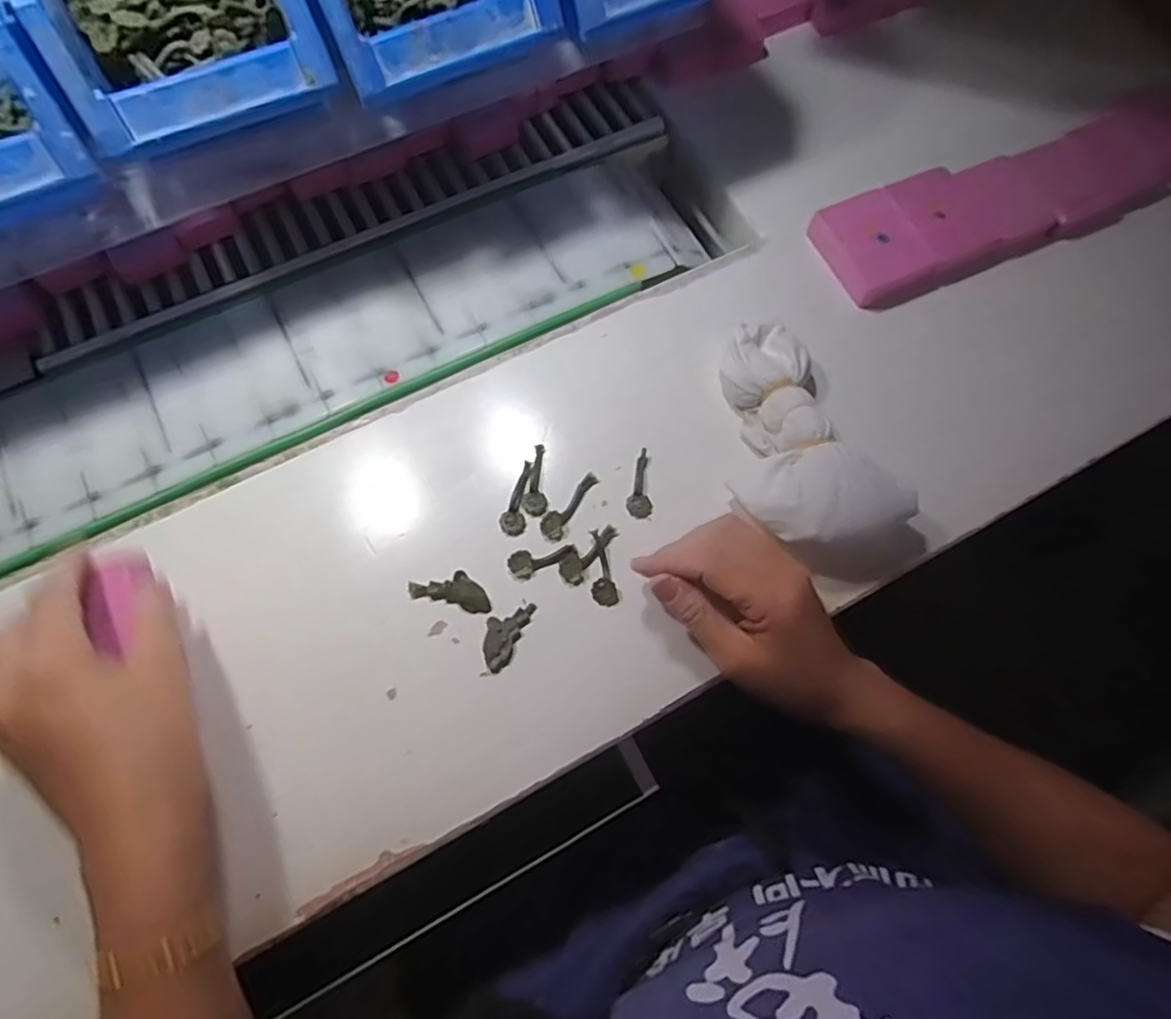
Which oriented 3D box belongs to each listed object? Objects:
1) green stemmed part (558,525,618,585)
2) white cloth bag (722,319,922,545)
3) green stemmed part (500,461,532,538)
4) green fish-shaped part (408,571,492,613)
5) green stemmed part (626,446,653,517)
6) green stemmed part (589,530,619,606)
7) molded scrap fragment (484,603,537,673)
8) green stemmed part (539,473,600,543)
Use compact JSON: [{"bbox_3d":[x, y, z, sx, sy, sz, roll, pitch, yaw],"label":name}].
[{"bbox_3d":[0.002,0.026,0.392,0.018,0.005,0.045,42,75,11],"label":"green stemmed part"},{"bbox_3d":[0.128,-0.052,0.399,0.094,0.042,0.160,-17,73,-8],"label":"white cloth bag"},{"bbox_3d":[-0.044,-0.007,0.403,0.016,0.007,0.048,5,71,0],"label":"green stemmed part"},{"bbox_3d":[-0.081,0.048,0.383,0.049,0.004,0.022,12,71,2],"label":"green fish-shaped part"},{"bbox_3d":[0.036,-0.017,0.410,0.016,0.005,0.046,3,71,-1],"label":"green stemmed part"},{"bbox_3d":[0.008,0.036,0.388,0.015,0.007,0.046,-16,72,-7],"label":"green stemmed part"},{"bbox_3d":[-0.049,0.073,0.375,0.022,0.009,0.044,25,72,6],"label":"molded scrap fragment"},{"bbox_3d":[-0.011,-0.004,0.406,0.017,0.005,0.051,32,73,9],"label":"green stemmed part"}]

